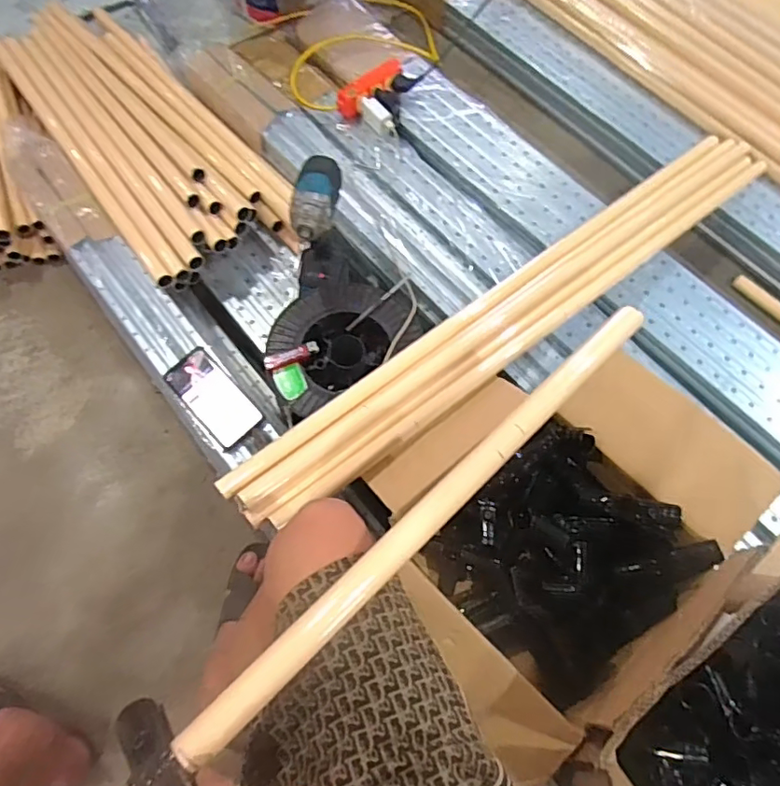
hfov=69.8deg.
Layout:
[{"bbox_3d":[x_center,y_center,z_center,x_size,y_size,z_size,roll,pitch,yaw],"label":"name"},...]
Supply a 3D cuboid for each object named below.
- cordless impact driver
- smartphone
[{"bbox_3d":[-0.108,-0.258,0.868,0.063,0.173,0.153,5,67,-1],"label":"cordless impact driver"},{"bbox_3d":[-0.266,0.006,0.849,0.078,0.016,0.162,-40,74,-18],"label":"smartphone"}]

